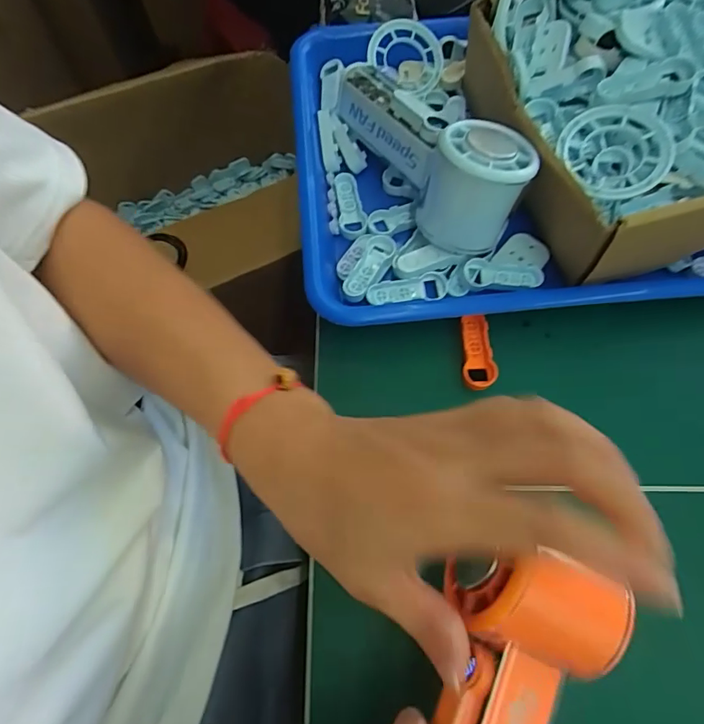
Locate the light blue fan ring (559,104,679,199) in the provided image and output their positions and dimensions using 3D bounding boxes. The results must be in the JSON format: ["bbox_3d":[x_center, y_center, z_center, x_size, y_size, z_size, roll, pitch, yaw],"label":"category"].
[{"bbox_3d":[0.142,-0.114,0.255,0.056,0.016,0.054,0,69,0],"label":"light blue fan ring"}]

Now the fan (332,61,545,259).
[{"bbox_3d":[0.048,-0.142,0.298,0.063,0.065,0.159,-31,72,-12],"label":"fan"}]

